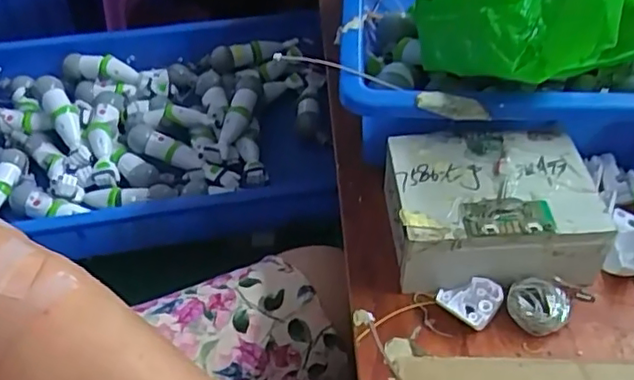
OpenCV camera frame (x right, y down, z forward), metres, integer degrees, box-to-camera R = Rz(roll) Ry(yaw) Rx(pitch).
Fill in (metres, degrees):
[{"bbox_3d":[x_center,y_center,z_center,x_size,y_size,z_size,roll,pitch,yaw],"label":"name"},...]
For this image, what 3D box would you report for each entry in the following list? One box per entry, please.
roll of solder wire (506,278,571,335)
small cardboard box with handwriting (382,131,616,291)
[{"bbox_3d":[0.130,0.067,0.363,0.032,0.022,0.030,0,45,0],"label":"roll of solder wire"},{"bbox_3d":[0.108,0.011,0.395,0.122,0.049,0.094,-3,44,0],"label":"small cardboard box with handwriting"}]

